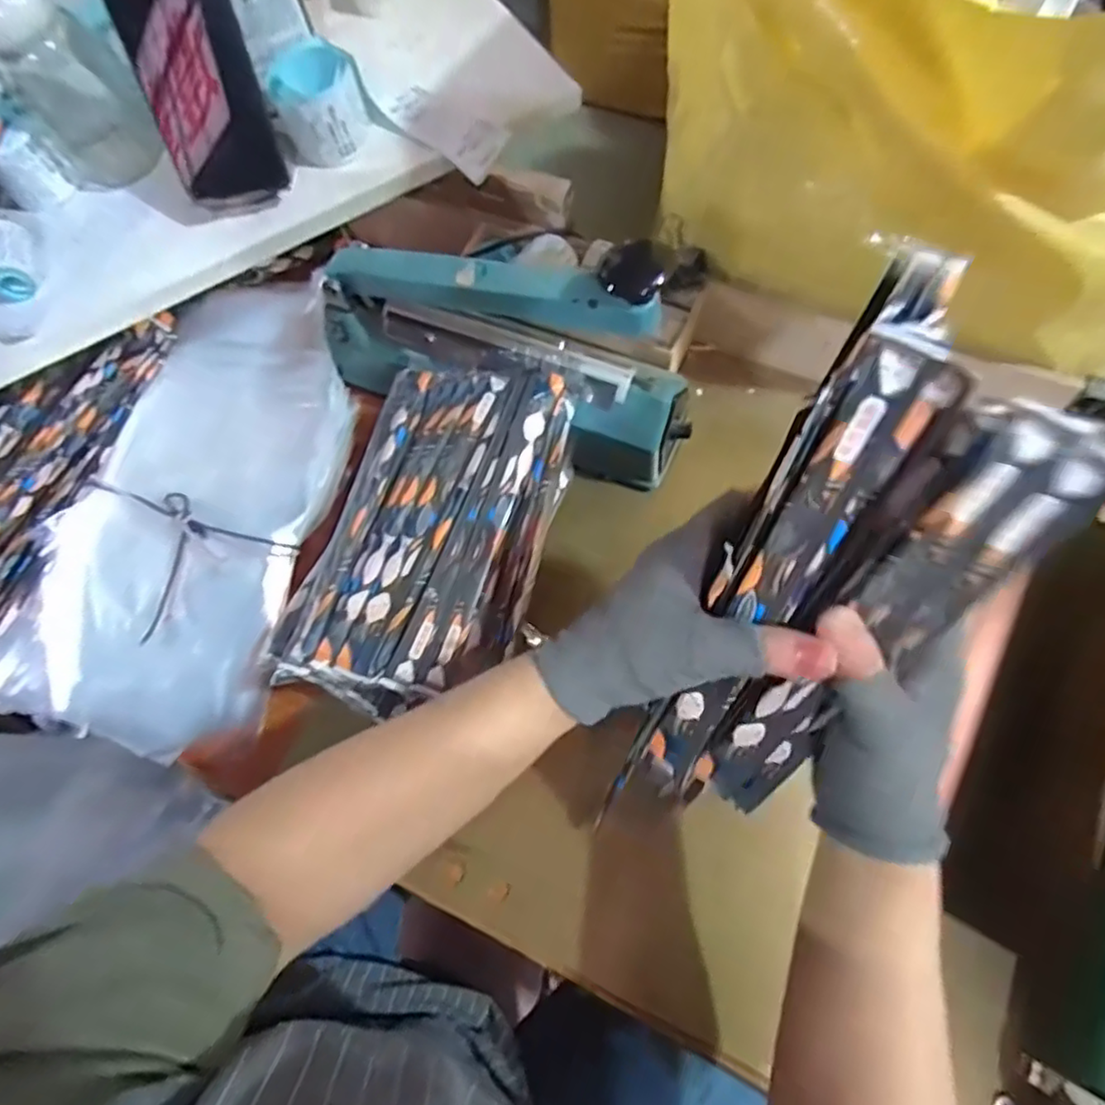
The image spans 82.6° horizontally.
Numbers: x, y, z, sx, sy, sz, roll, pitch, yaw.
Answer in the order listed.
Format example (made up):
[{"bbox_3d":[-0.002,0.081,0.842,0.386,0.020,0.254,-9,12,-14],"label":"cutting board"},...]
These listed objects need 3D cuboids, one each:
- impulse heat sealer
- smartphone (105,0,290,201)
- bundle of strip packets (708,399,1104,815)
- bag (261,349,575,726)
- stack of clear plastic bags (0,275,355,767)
[{"bbox_3d":[-0.045,-0.156,0.471,0.301,0.168,0.084,15,71,8],"label":"impulse heat sealer"},{"bbox_3d":[-0.253,-0.339,0.440,0.075,0.164,0.015,-22,52,-13],"label":"smartphone"},{"bbox_3d":[0.133,0.045,0.277,0.056,0.236,0.015,32,37,13],"label":"bundle of strip packets"},{"bbox_3d":[-0.081,-0.023,0.439,0.148,0.043,0.261,17,71,9],"label":"bag"},{"bbox_3d":[-0.295,-0.063,0.544,0.223,0.043,0.444,14,71,8],"label":"stack of clear plastic bags"}]

